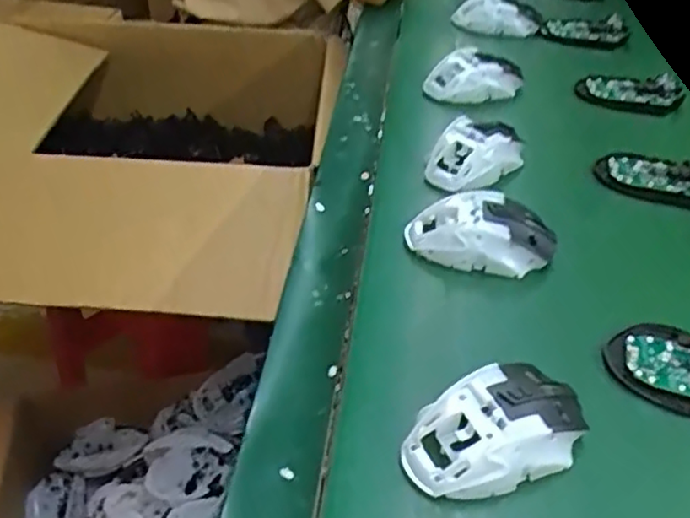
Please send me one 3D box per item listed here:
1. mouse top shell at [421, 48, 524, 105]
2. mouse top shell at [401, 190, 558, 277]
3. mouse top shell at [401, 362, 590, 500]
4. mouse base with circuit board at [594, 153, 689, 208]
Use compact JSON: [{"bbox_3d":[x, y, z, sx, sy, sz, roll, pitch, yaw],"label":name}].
[{"bbox_3d":[0.148,-0.208,0.755,0.119,0.041,0.063,-2,41,-6],"label":"mouse top shell"},{"bbox_3d":[0.111,-0.023,0.541,0.120,0.039,0.067,5,42,2],"label":"mouse top shell"},{"bbox_3d":[0.092,0.104,0.400,0.118,0.042,0.064,-14,45,-18],"label":"mouse top shell"},{"bbox_3d":[0.301,-0.080,0.630,0.117,0.028,0.051,19,43,17],"label":"mouse base with circuit board"}]

